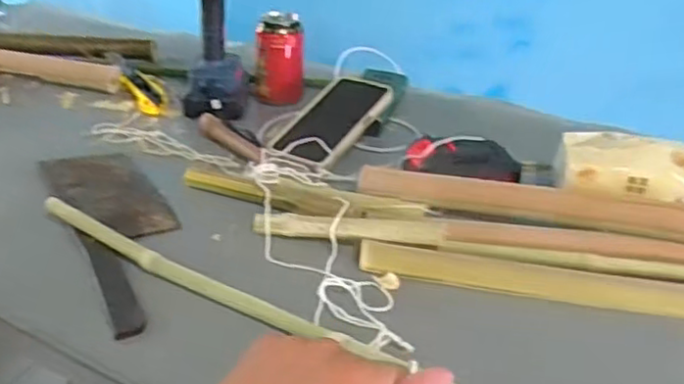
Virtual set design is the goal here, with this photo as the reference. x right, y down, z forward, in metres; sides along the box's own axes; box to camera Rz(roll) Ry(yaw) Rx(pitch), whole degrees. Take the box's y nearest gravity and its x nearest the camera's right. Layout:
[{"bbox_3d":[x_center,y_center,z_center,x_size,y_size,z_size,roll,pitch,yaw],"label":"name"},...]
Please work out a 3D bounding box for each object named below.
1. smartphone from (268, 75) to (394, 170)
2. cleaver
[{"bbox_3d":[-0.007,-0.088,0.791,0.092,0.014,0.171,19,48,29],"label":"smartphone"},{"bbox_3d":[-0.200,0.029,0.618,0.093,0.013,0.293,-15,34,-28],"label":"cleaver"}]

